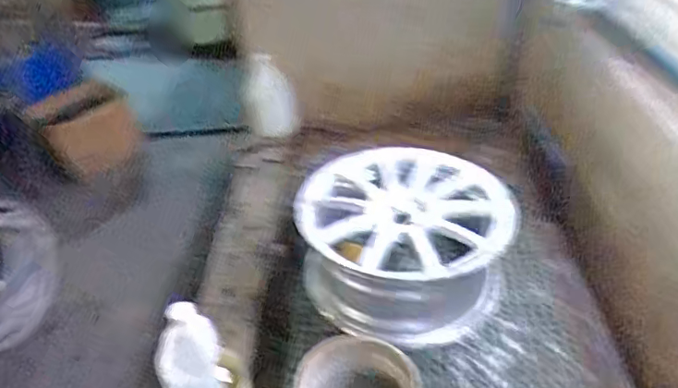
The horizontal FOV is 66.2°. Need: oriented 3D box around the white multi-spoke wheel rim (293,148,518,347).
[{"bbox_3d":[0.160,0.124,1.312,0.479,0.283,0.492,-4,38,3],"label":"white multi-spoke wheel rim"}]

